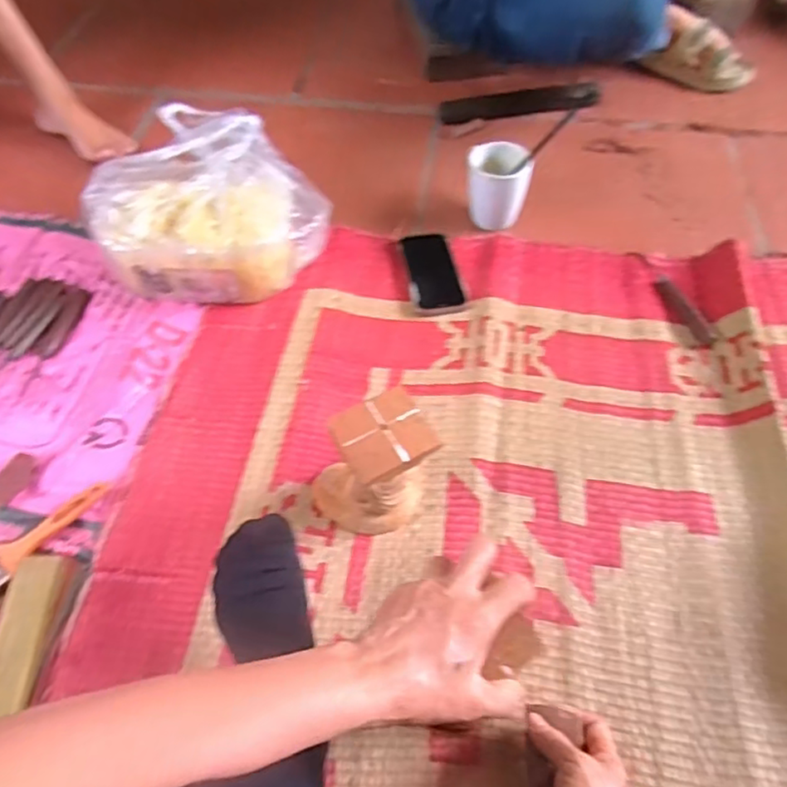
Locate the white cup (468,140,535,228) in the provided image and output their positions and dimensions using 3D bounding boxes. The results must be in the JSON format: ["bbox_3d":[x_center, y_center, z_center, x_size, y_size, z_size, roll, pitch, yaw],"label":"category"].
[{"bbox_3d":[0.146,-0.296,0.887,0.087,0.090,0.075,9,57,5],"label":"white cup"}]

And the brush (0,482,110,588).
[{"bbox_3d":[-0.371,0.154,0.636,0.172,0.019,0.045,-36,64,-21],"label":"brush"}]

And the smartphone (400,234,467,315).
[{"bbox_3d":[0.053,-0.173,0.872,0.071,0.004,0.146,-8,57,-6],"label":"smartphone"}]

